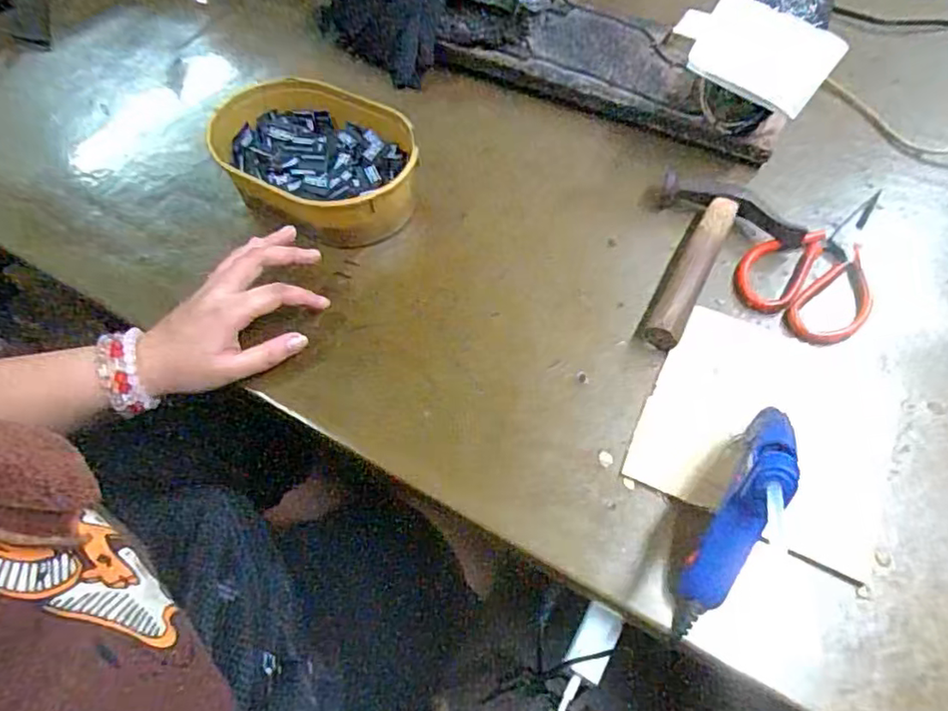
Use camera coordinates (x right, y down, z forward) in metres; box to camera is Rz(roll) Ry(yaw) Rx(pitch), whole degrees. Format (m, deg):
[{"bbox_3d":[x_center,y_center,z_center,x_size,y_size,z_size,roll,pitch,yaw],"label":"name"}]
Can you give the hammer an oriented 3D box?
[{"bbox_3d":[0.182,-0.073,0.485,0.116,0.029,0.164,31,63,18],"label":"hammer"}]

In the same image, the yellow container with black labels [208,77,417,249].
[{"bbox_3d":[-0.138,-0.176,0.538,0.212,0.066,0.134,25,62,16],"label":"yellow container with black labels"}]

